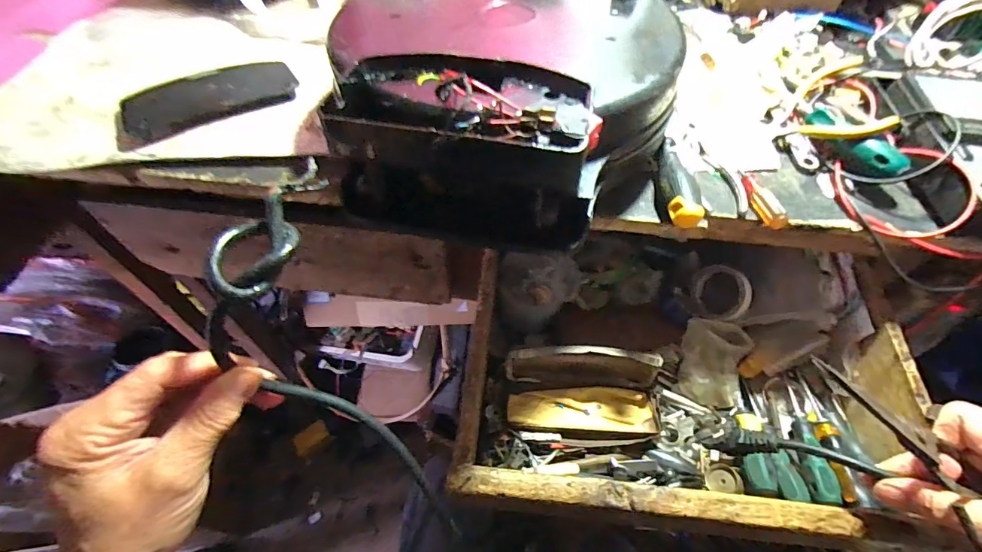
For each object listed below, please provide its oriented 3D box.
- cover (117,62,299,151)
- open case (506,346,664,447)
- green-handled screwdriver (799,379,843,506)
[{"bbox_3d":[-0.295,-0.185,0.443,0.172,0.020,0.066,-28,61,-21],"label":"cover"},{"bbox_3d":[0.095,0.120,0.424,0.160,0.060,0.084,7,55,1],"label":"open case"},{"bbox_3d":[0.306,0.154,0.414,0.021,0.022,0.128,14,39,7],"label":"green-handled screwdriver"}]

